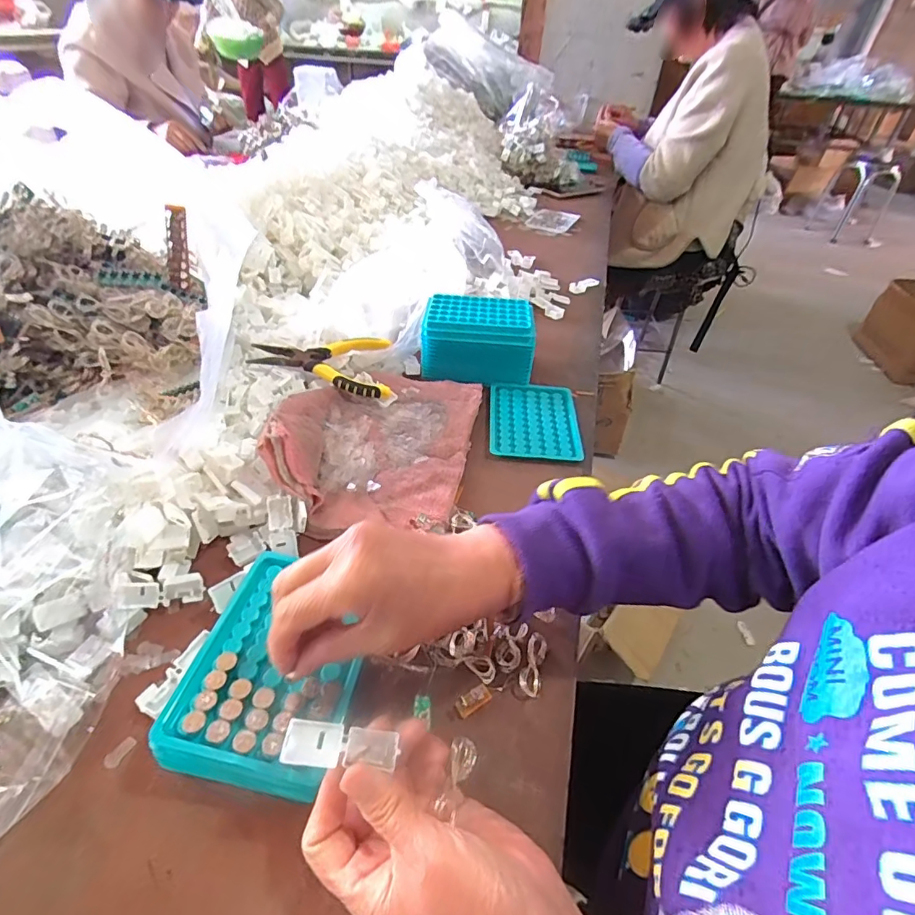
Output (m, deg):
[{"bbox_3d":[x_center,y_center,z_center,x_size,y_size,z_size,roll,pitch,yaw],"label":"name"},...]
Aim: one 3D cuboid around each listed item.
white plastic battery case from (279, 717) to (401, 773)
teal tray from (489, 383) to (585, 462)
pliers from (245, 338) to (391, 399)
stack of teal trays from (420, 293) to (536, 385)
[{"bbox_3d":[-0.058,0.142,0.248,0.055,0.006,0.020,7,42,-8],"label":"white plastic battery case"},{"bbox_3d":[0.085,-0.043,0.552,0.096,0.007,0.124,5,42,1],"label":"teal tray"},{"bbox_3d":[-0.154,-0.109,0.577,0.152,0.032,0.089,3,42,-2],"label":"pliers"},{"bbox_3d":[0.029,-0.147,0.617,0.135,0.072,0.090,8,42,4],"label":"stack of teal trays"}]

